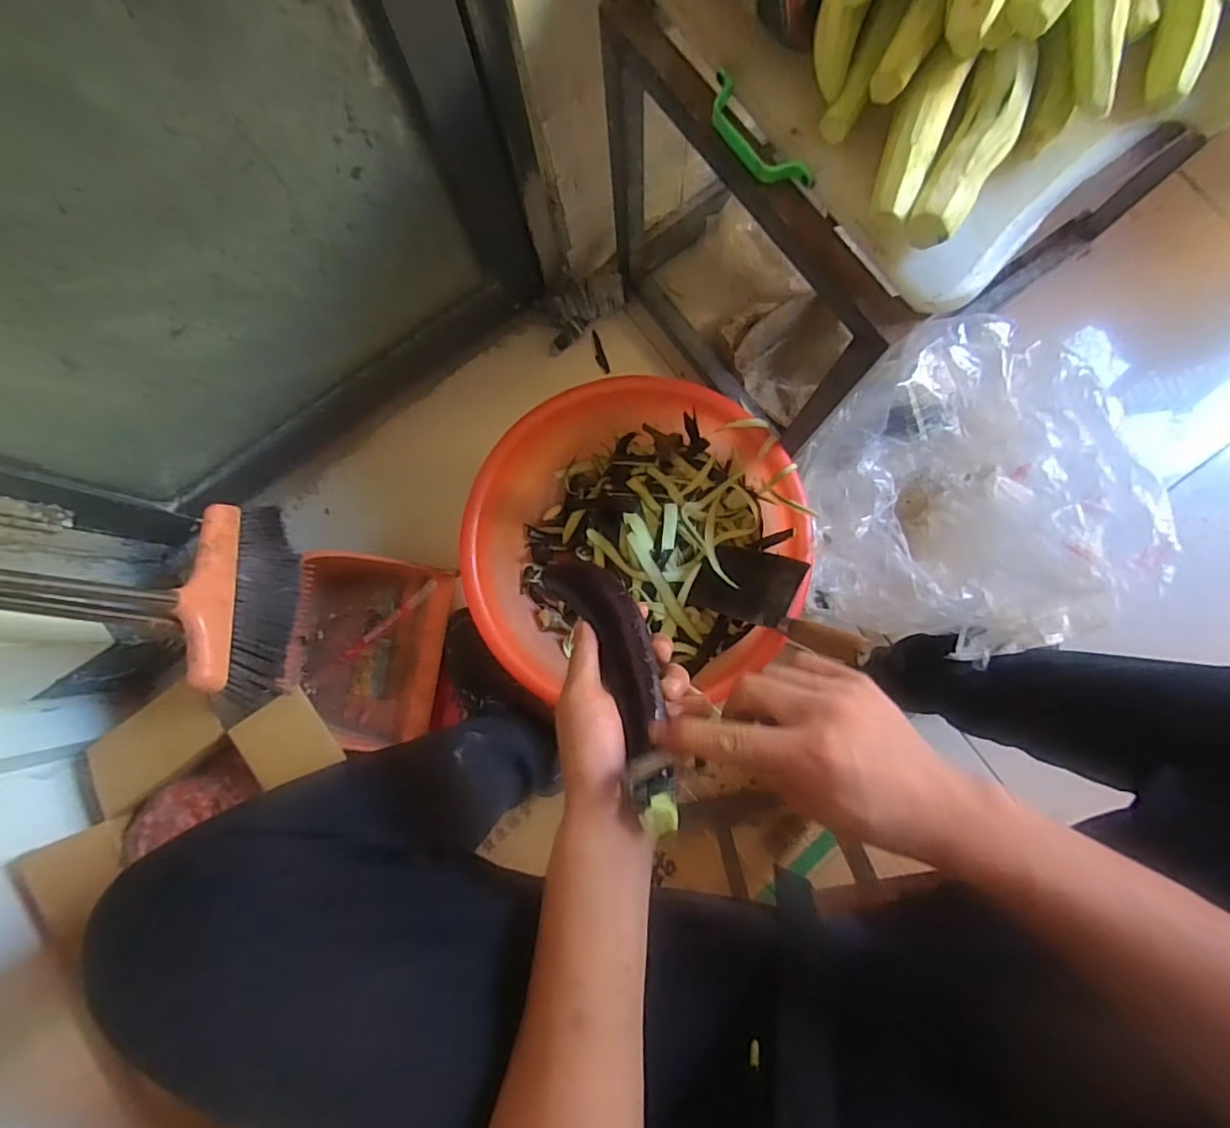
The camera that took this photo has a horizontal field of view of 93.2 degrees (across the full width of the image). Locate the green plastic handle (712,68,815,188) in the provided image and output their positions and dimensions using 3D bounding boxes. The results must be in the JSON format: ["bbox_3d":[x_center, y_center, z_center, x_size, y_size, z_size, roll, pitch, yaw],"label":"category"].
[{"bbox_3d":[0.113,-0.355,0.483,0.033,0.016,0.124,-34,84,-1],"label":"green plastic handle"}]

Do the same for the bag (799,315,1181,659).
[{"bbox_3d":[0.422,-0.084,0.745,0.366,0.220,0.375,-31,84,-1],"label":"bag"}]

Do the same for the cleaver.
[{"bbox_3d":[0.189,0.044,0.679,0.029,0.239,0.101,39,86,-37],"label":"cleaver"}]

